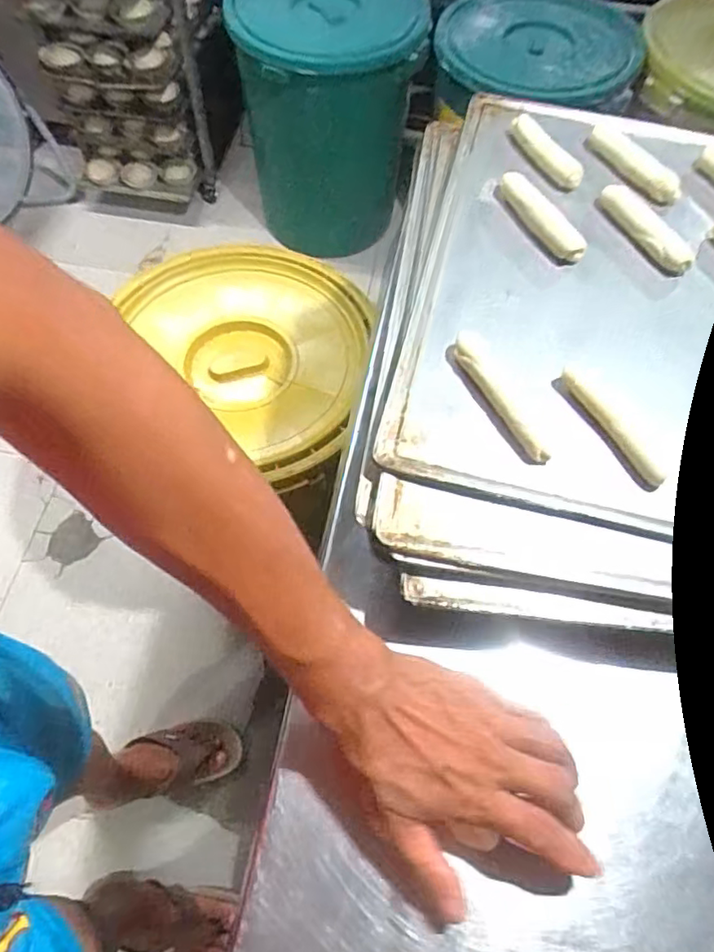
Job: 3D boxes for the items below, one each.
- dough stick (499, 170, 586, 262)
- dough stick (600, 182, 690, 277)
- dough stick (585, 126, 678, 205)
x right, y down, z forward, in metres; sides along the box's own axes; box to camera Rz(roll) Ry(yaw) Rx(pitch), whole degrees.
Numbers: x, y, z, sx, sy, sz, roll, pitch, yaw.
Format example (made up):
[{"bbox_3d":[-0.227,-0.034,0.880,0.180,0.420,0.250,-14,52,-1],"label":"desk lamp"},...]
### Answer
[{"bbox_3d":[0.155,-0.228,0.536,0.024,0.028,0.111,-20,64,-13],"label":"dough stick"},{"bbox_3d":[0.254,-0.217,0.544,0.021,0.023,0.105,-22,64,-14],"label":"dough stick"},{"bbox_3d":[0.254,-0.287,0.568,0.022,0.026,0.102,-33,67,-19],"label":"dough stick"}]

